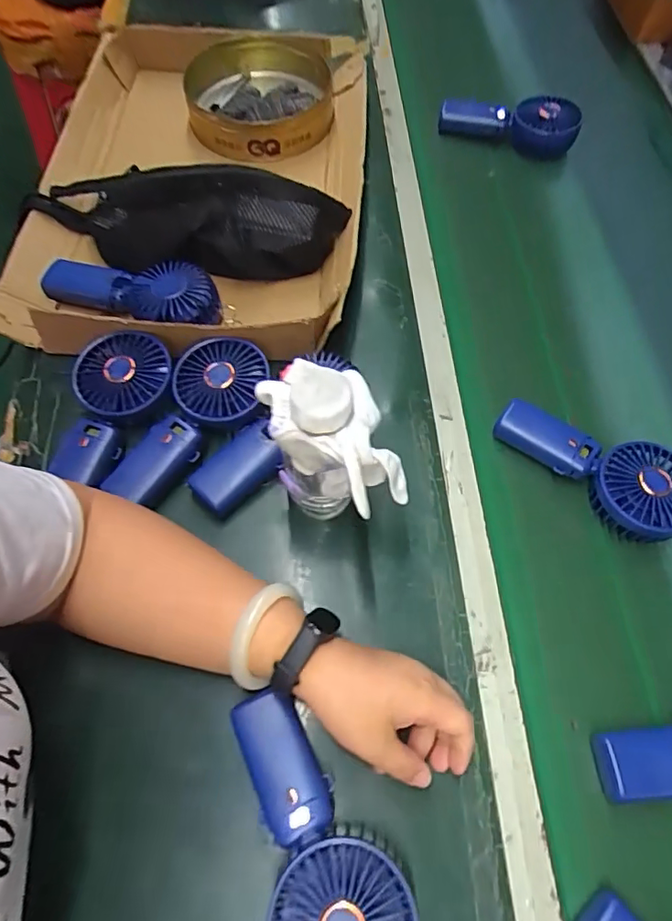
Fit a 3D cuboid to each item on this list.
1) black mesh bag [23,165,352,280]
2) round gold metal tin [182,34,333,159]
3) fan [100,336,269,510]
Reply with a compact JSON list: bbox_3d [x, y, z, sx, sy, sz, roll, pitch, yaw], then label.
[{"bbox_3d":[-0.169,-0.261,0.572,0.348,0.097,0.089,8,63,2],"label":"black mesh bag"},{"bbox_3d":[-0.101,-0.484,0.716,0.192,0.062,0.209,0,61,1],"label":"round gold metal tin"},{"bbox_3d":[-0.129,-0.031,0.491,0.083,0.051,0.179,30,66,14],"label":"fan"}]

